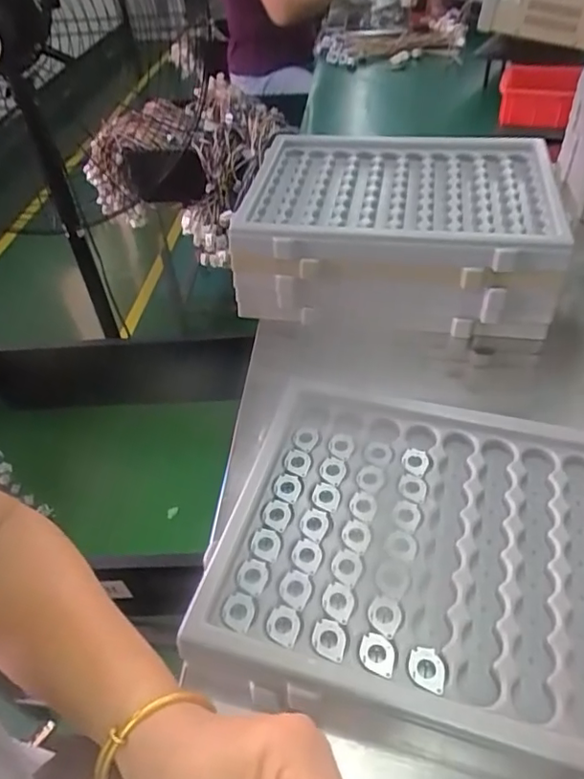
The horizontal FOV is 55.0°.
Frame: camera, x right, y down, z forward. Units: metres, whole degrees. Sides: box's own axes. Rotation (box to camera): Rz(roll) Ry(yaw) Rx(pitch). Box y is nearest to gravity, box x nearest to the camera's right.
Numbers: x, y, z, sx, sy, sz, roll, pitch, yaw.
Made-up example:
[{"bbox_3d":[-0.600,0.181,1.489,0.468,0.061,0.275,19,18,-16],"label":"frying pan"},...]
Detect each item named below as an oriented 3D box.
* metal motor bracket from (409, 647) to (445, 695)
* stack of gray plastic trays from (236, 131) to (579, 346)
[{"bbox_3d":[0.095,0.196,0.394,0.024,0.004,0.030,0,45,6],"label":"metal motor bracket"},{"bbox_3d":[0.142,-0.232,0.775,0.381,0.125,0.307,4,45,10],"label":"stack of gray plastic trays"}]

